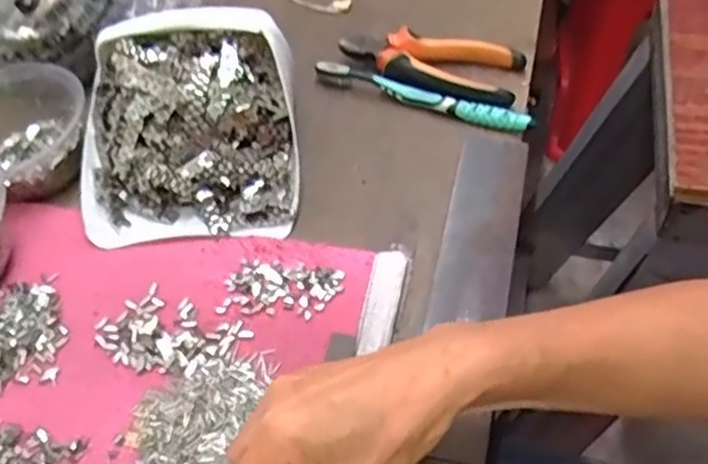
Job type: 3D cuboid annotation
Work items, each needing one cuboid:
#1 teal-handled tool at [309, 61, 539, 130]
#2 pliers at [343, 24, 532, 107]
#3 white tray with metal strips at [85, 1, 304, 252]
[{"bbox_3d":[0.052,-0.108,0.558,0.184,0.021,0.012,19,57,18],"label":"teal-handled tool"},{"bbox_3d":[0.061,-0.139,0.576,0.151,0.030,0.066,16,56,17],"label":"pliers"},{"bbox_3d":[-0.120,-0.079,0.500,0.152,0.044,0.168,-5,82,0],"label":"white tray with metal strips"}]

